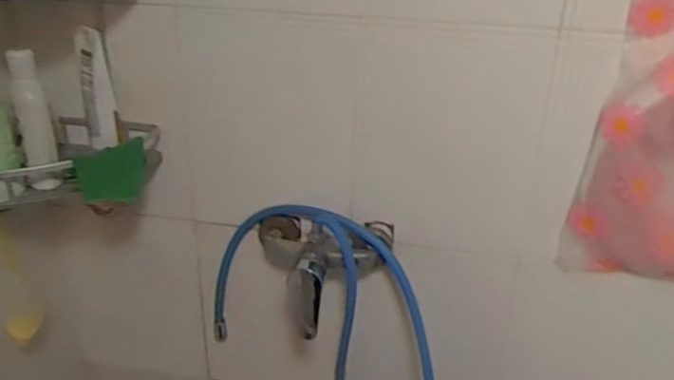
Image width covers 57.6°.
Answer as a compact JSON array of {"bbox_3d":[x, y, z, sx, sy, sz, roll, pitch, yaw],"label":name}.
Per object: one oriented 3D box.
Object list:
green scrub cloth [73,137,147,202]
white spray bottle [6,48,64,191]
[{"bbox_3d":[-0.301,-0.021,0.827,0.027,0.078,0.107,17,31,29],"label":"green scrub cloth"},{"bbox_3d":[-0.385,-0.086,0.781,0.041,0.170,0.047,-9,28,-18],"label":"white spray bottle"}]

